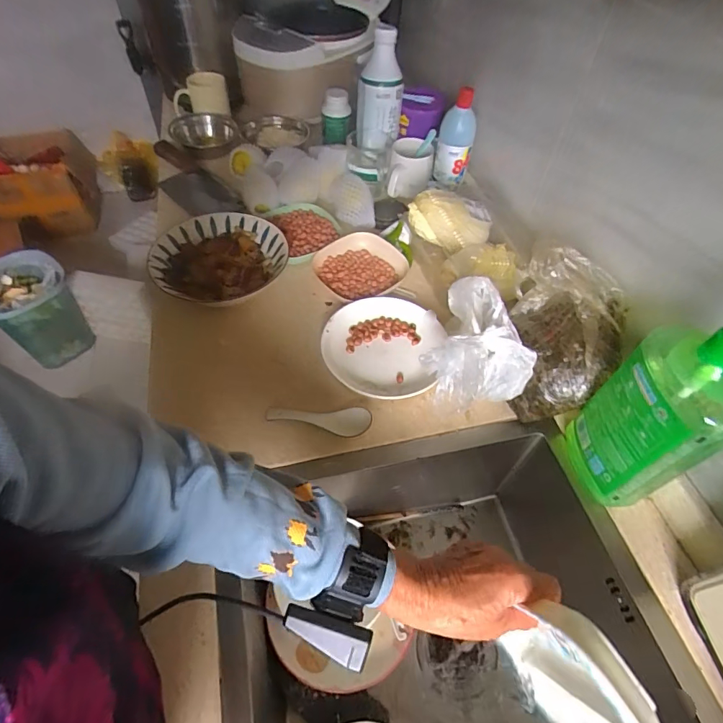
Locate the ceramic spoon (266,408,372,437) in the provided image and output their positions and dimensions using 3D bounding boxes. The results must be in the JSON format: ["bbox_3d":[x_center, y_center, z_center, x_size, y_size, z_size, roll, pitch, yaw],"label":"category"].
[{"bbox_3d":[-0.056,0.076,0.555,0.131,0.024,0.037,3,54,-1],"label":"ceramic spoon"}]

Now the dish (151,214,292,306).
[{"bbox_3d":[-0.222,-0.156,0.689,0.190,0.048,0.191,1,54,-2],"label":"dish"}]

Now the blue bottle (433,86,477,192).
[{"bbox_3d":[0.169,-0.396,0.788,0.062,0.158,0.055,10,54,5],"label":"blue bottle"}]

